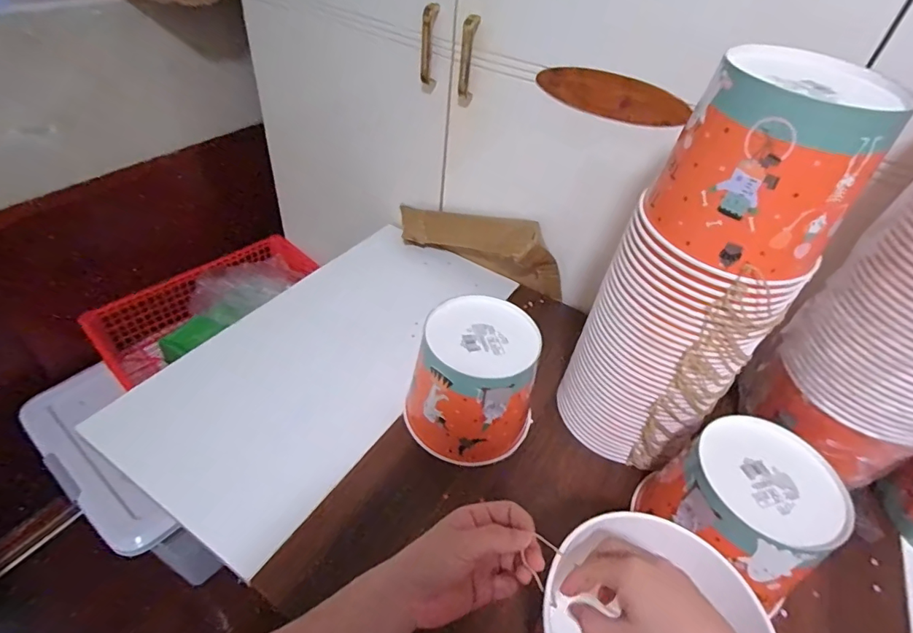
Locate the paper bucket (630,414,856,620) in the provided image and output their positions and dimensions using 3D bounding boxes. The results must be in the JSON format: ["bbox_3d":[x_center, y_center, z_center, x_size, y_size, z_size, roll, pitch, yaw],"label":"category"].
[{"bbox_3d":[0.270,0.195,0.474,0.143,0.136,0.132,4,43,-3],"label":"paper bucket"}]

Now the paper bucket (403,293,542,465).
[{"bbox_3d":[0.022,0.075,0.558,0.145,0.126,0.147,12,44,6],"label":"paper bucket"}]

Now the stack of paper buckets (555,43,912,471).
[{"bbox_3d":[0.226,-0.021,0.476,0.125,0.408,0.157,-30,54,-32],"label":"stack of paper buckets"}]

